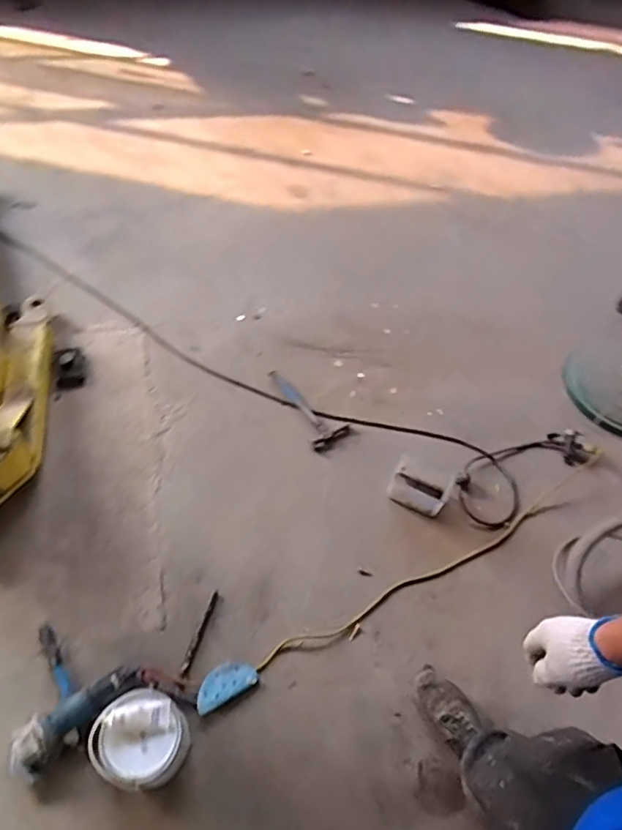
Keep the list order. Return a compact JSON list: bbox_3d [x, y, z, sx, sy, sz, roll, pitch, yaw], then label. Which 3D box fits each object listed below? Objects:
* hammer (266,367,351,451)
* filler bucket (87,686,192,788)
[{"bbox_3d":[-0.020,-0.033,1.596,0.114,0.038,0.280,-33,65,-23],"label":"hammer"},{"bbox_3d":[-0.325,0.630,1.110,0.149,0.148,0.156,2,56,-3],"label":"filler bucket"}]

